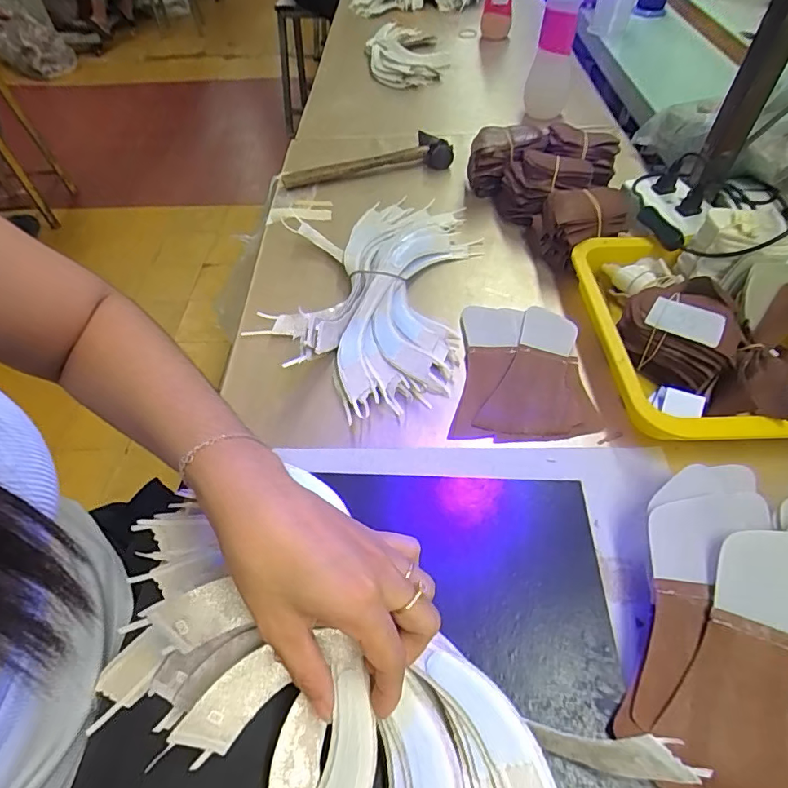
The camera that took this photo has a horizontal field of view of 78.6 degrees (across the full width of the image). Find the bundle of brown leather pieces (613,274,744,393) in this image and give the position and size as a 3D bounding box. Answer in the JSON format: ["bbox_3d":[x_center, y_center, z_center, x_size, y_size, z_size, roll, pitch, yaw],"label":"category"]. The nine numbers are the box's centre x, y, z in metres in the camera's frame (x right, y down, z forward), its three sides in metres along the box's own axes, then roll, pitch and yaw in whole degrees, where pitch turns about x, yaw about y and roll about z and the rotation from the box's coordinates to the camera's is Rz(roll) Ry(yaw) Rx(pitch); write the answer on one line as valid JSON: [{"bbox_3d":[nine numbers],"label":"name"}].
[{"bbox_3d":[0.256,-0.060,0.435,0.095,0.062,0.087,28,58,22],"label":"bundle of brown leather pieces"}]

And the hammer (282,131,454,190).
[{"bbox_3d":[-0.042,-0.349,0.709,0.243,0.034,0.074,-10,52,-6],"label":"hammer"}]

